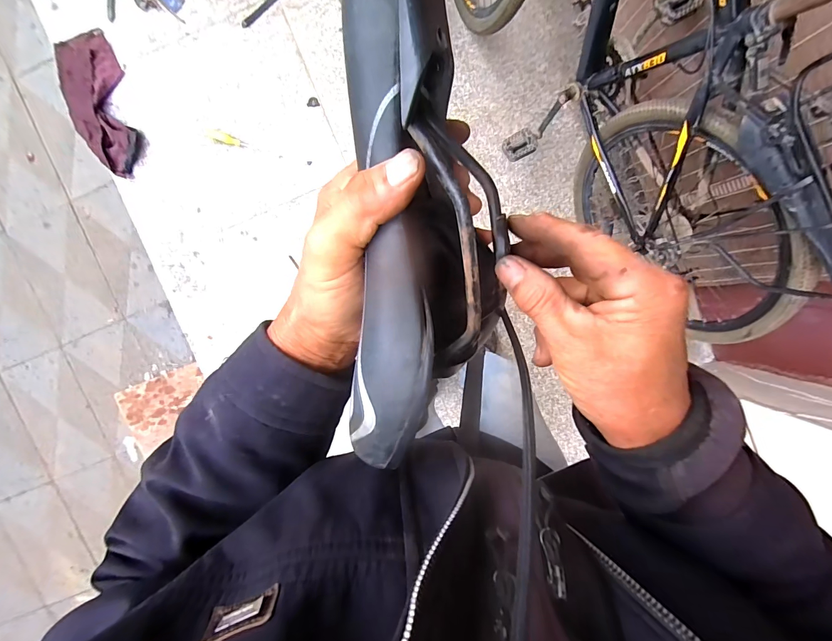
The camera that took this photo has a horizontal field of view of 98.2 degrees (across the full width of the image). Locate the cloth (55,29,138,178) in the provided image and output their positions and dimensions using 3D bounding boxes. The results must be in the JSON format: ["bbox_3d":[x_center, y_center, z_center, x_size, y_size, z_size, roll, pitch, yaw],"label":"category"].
[{"bbox_3d":[-1.005,-0.678,1.139,0.178,0.050,0.424,-8,95,1],"label":"cloth"}]

